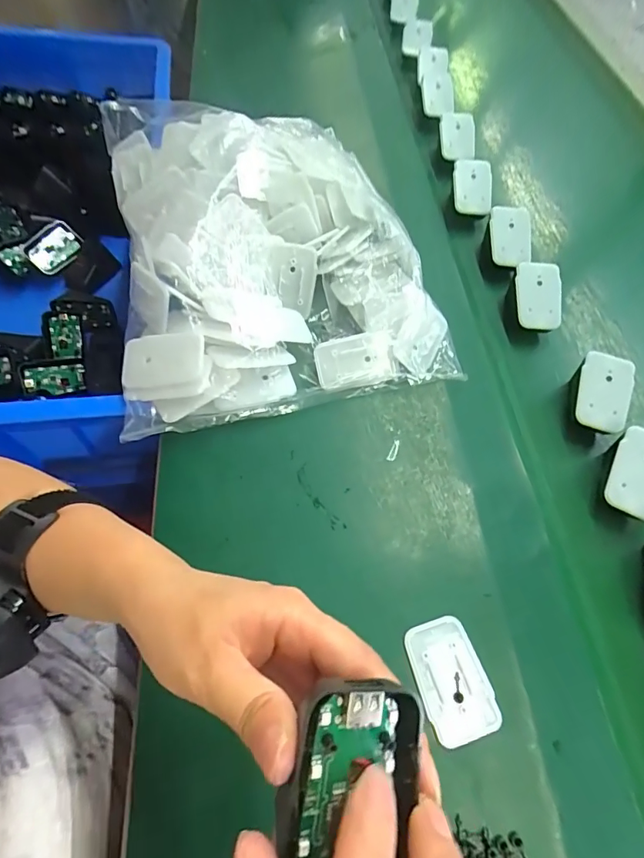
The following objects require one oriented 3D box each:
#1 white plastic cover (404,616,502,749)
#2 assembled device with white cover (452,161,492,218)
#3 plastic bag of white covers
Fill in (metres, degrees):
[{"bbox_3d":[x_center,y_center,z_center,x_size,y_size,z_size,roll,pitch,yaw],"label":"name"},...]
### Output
[{"bbox_3d":[0.084,0.163,0.294,0.044,0.006,0.069,-13,63,-12],"label":"white plastic cover"},{"bbox_3d":[0.168,-0.272,0.502,0.045,0.013,0.062,3,88,-8],"label":"assembled device with white cover"},{"bbox_3d":[-0.051,-0.176,0.423,0.286,0.094,0.336,-11,63,-11],"label":"plastic bag of white covers"}]

